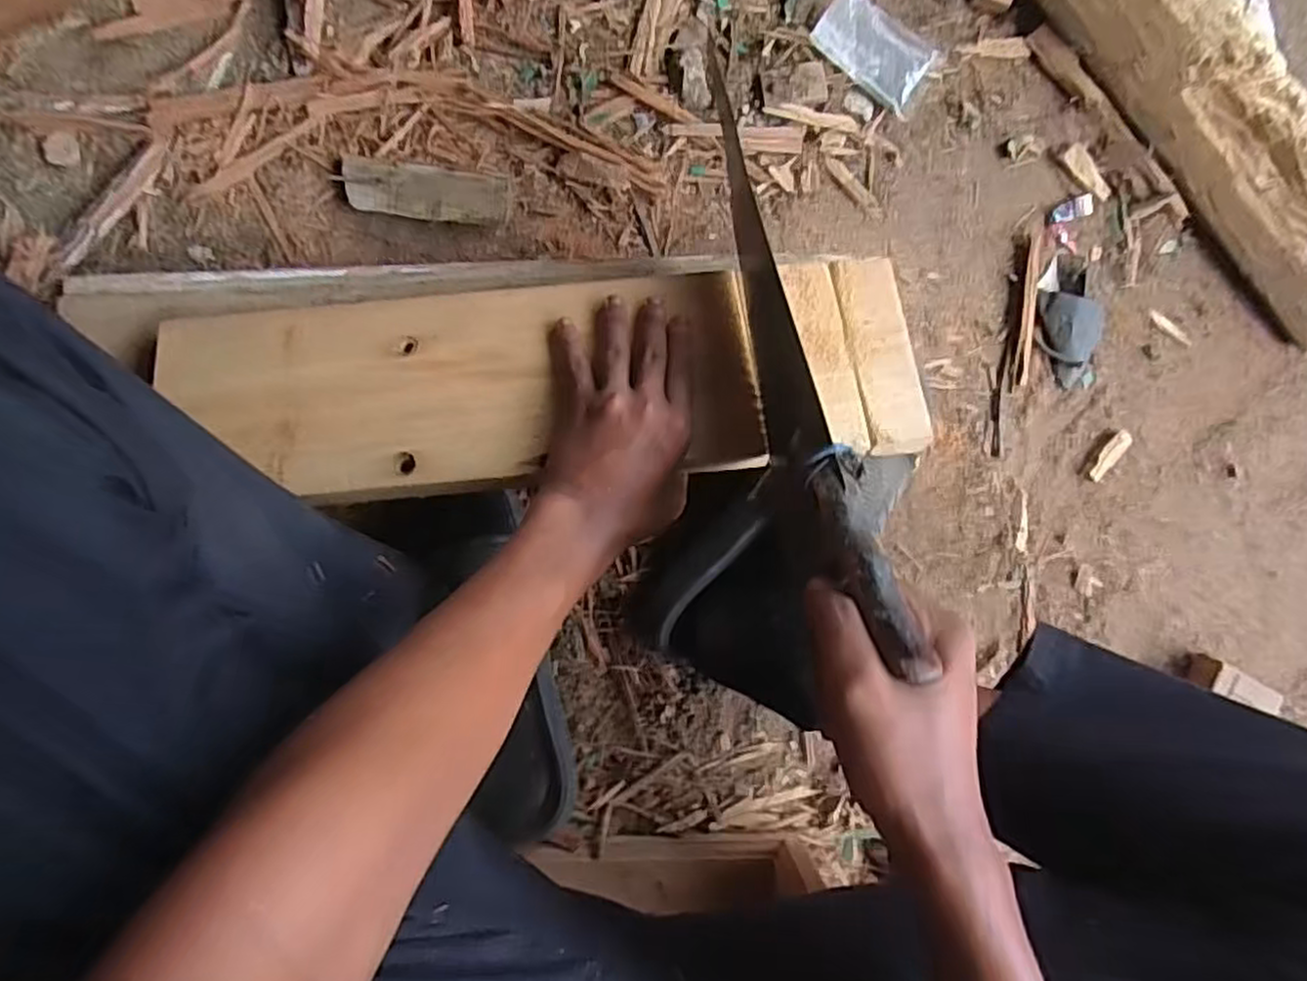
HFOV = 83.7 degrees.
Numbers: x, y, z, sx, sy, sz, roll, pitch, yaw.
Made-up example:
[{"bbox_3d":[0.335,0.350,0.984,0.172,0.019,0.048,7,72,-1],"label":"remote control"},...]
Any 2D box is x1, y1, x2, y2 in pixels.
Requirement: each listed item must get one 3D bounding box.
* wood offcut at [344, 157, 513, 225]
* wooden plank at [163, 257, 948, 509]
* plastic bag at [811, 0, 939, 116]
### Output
[{"bbox_3d":[-0.169,-0.223,0.545,0.124,0.014,0.039,8,90,-1],"label":"wood offcut"},{"bbox_3d":[-0.071,-0.069,0.450,0.454,0.018,0.133,-6,72,0],"label":"wooden plank"},{"bbox_3d":[0.172,-0.346,0.572,0.091,0.015,0.056,32,90,-1],"label":"plastic bag"}]

